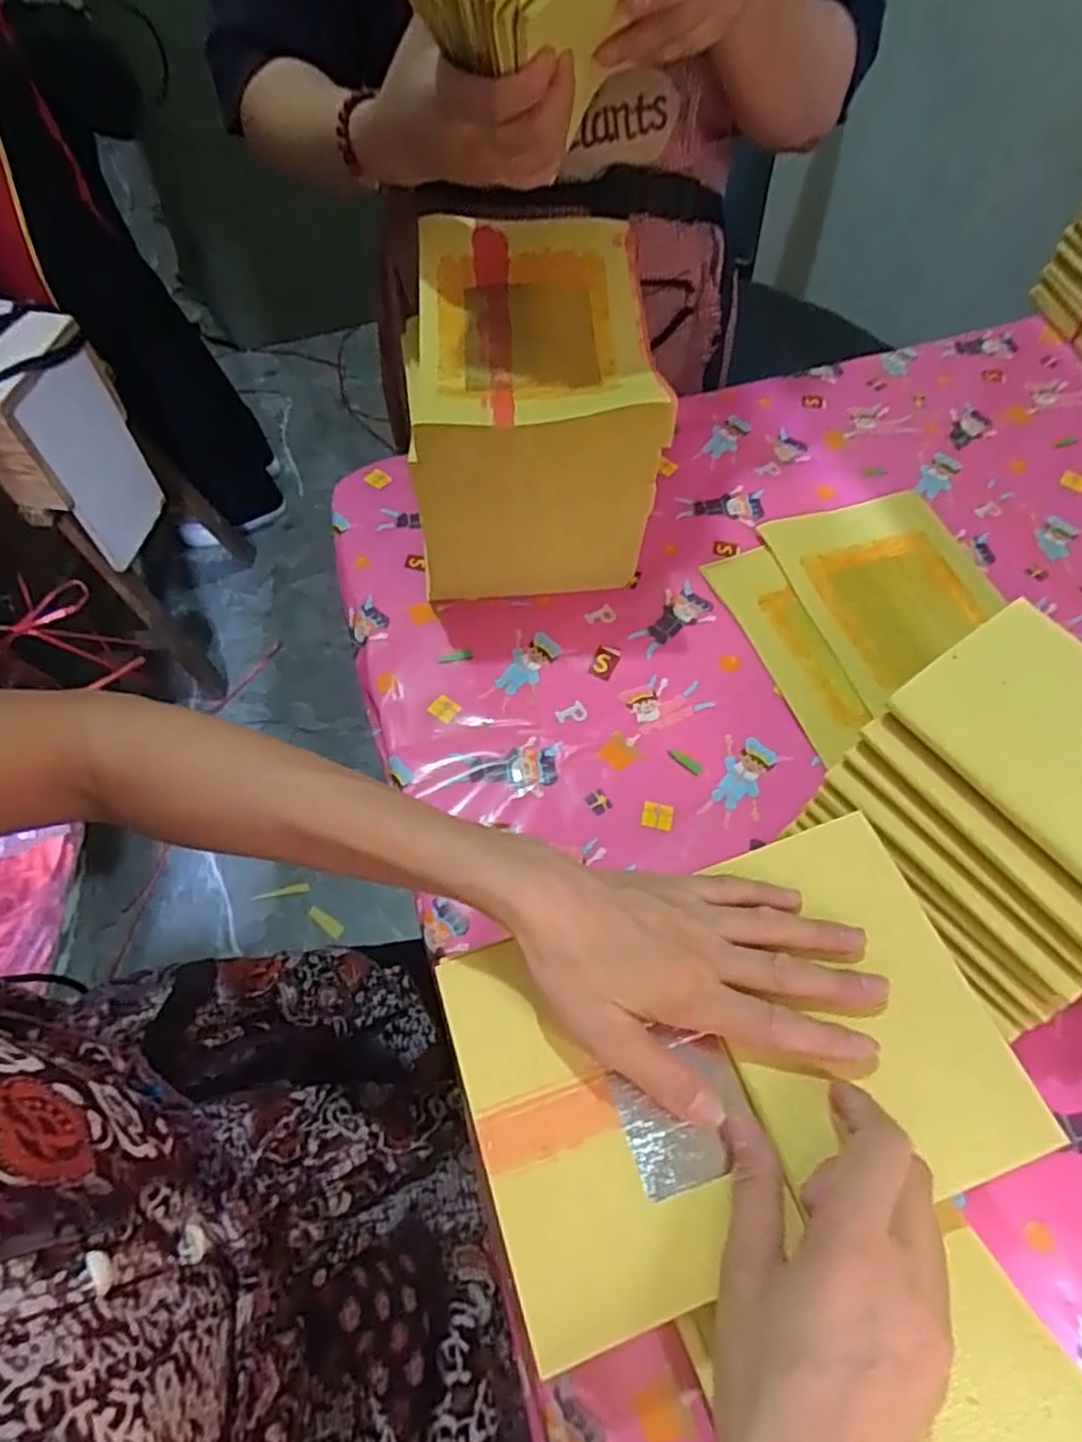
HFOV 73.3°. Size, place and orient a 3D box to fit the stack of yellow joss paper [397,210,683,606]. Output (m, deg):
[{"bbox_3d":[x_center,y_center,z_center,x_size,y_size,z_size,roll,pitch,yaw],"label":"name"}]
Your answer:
[{"bbox_3d":[-0.012,-0.226,0.559,0.164,0.187,0.217,-6,61,-2],"label":"stack of yellow joss paper"}]

